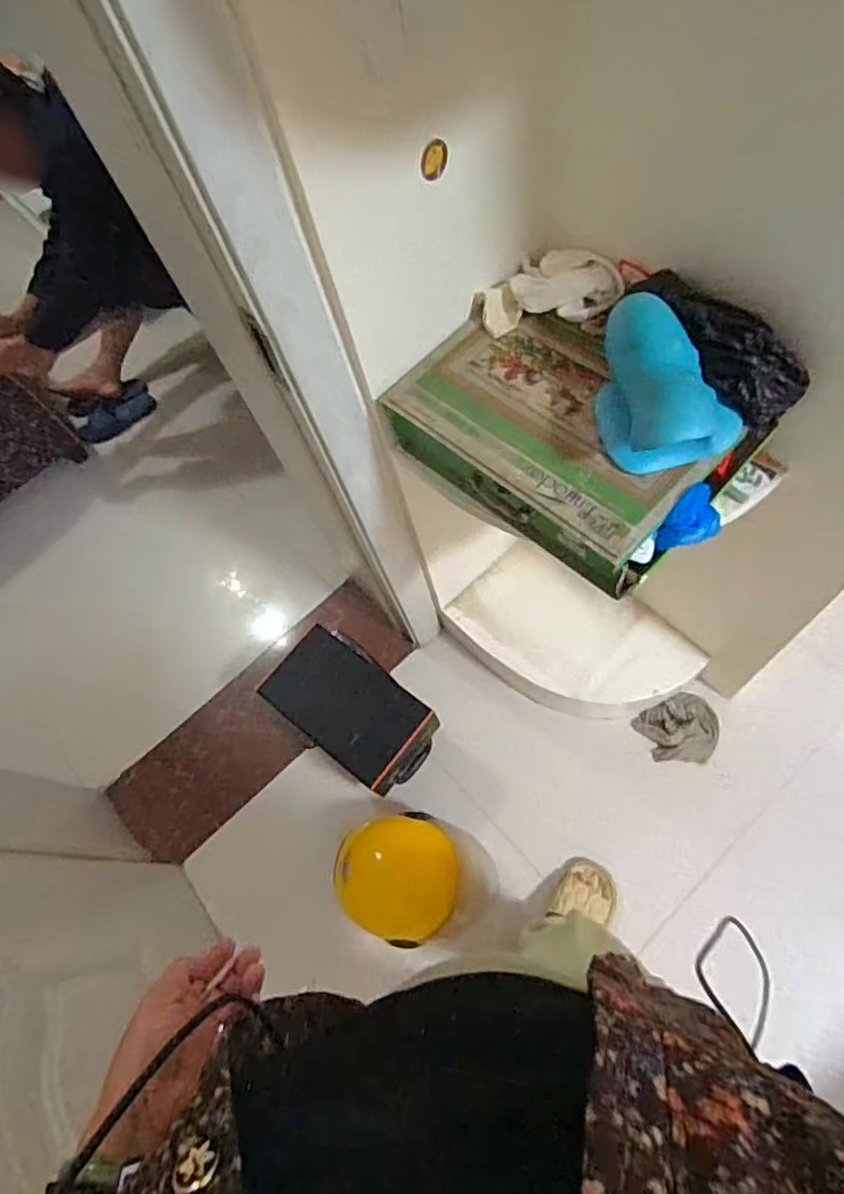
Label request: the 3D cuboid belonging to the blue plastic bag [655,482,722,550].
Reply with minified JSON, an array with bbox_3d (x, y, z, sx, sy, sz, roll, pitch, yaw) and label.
[{"bbox_3d":[0.303,-0.083,0.690,0.050,0.066,0.050,35,56,21],"label":"blue plastic bag"}]

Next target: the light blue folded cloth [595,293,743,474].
[{"bbox_3d":[0.277,-0.234,0.690,0.126,0.130,0.152,-5,52,-10],"label":"light blue folded cloth"}]

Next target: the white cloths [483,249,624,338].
[{"bbox_3d":[0.169,-0.398,0.809,0.162,0.086,0.087,11,51,2],"label":"white cloths"}]

